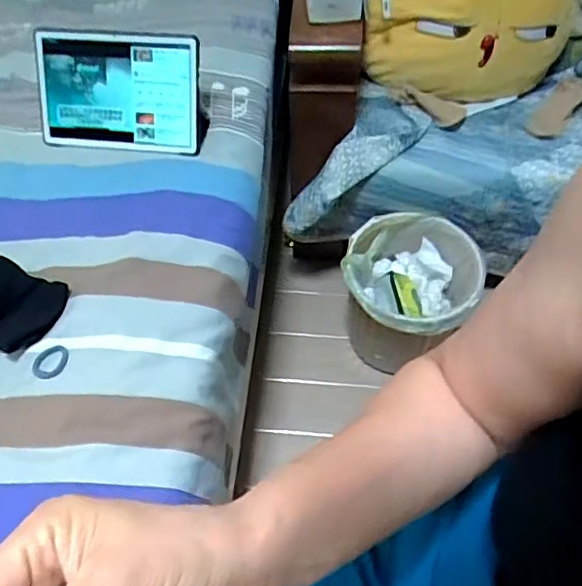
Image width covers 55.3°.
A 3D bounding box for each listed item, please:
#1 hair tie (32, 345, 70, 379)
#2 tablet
[{"bbox_3d":[-0.268,0.077,0.622,0.031,0.005,0.042,33,68,3],"label":"hair tie"},{"bbox_3d":[-0.249,-0.288,0.797,0.241,0.159,0.019,6,18,8],"label":"tablet"}]

